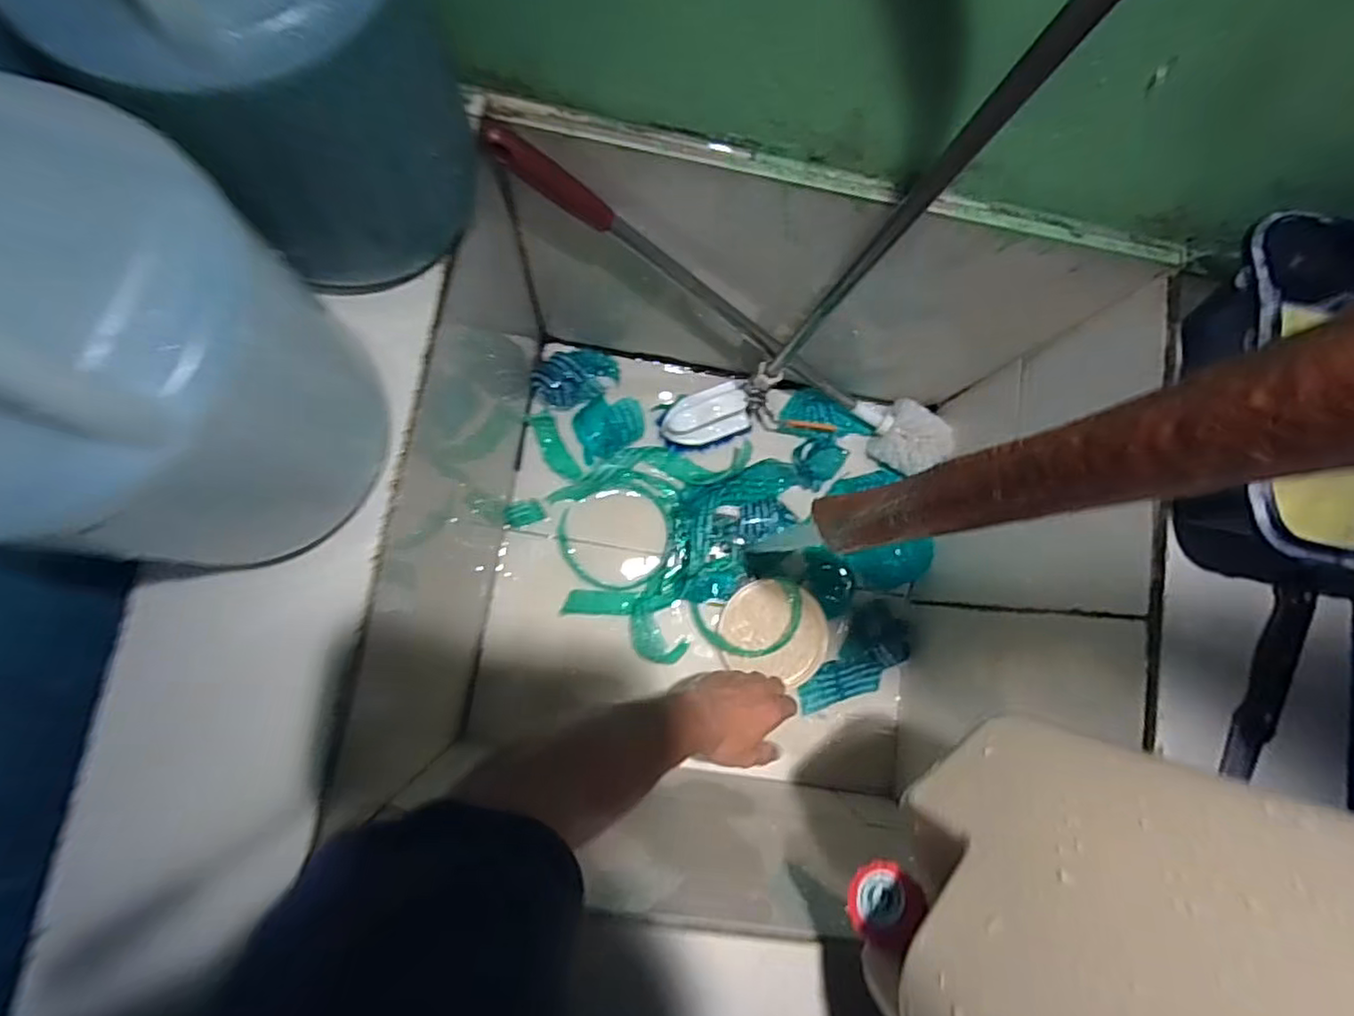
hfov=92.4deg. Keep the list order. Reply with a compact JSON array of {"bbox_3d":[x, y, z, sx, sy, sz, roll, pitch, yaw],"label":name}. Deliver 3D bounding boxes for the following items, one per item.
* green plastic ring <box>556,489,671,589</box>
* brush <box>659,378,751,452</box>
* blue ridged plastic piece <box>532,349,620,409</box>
[{"bbox_3d":[-0.068,0.035,0.735,0.122,0.010,0.115,1,83,-6],"label":"green plastic ring"},{"bbox_3d":[0.031,-0.104,0.747,0.103,0.040,0.064,-16,85,-8],"label":"brush"},{"bbox_3d":[-0.112,-0.148,0.731,0.096,0.036,0.056,-24,86,-9],"label":"blue ridged plastic piece"}]

